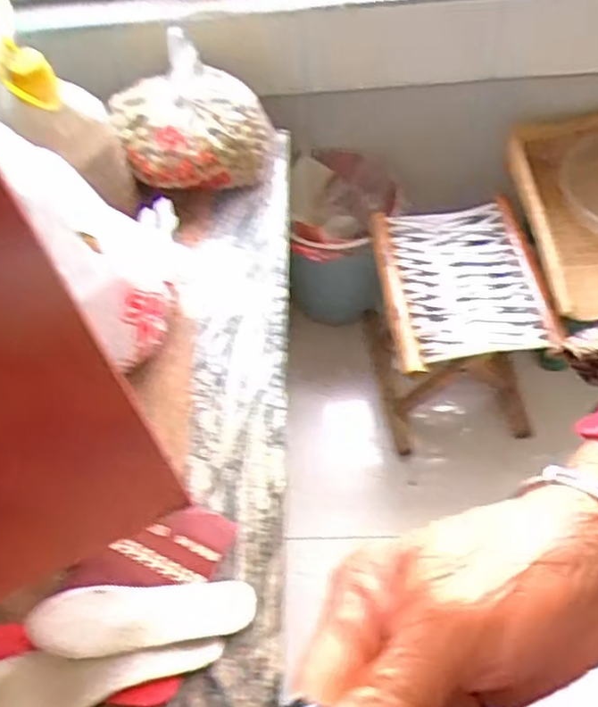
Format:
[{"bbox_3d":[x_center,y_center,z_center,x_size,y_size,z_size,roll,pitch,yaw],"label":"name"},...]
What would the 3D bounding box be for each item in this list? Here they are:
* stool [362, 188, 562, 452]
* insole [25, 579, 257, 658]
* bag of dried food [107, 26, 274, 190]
[{"bbox_3d":[0.265,-0.047,1.251,0.246,0.305,0.299,-10,59,-1],"label":"stool"},{"bbox_3d":[-0.159,0.265,0.722,0.222,0.022,0.066,-6,59,1],"label":"insole"},{"bbox_3d":[-0.150,-0.331,0.983,0.206,0.137,0.171,-13,59,-3],"label":"bag of dried food"}]

